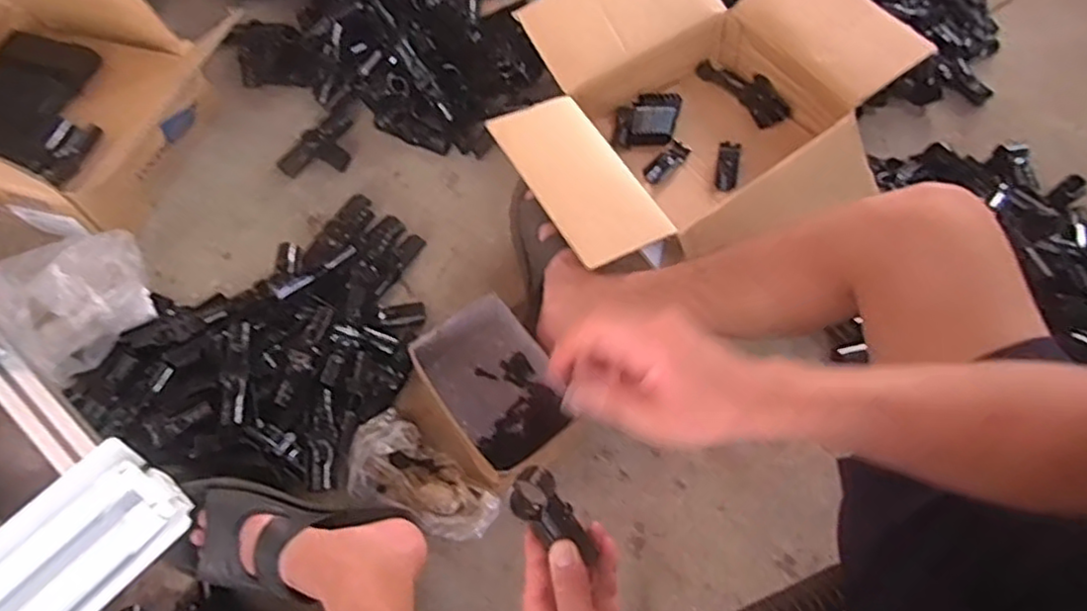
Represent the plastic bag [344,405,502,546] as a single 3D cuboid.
[{"bbox_3d":[-0.154,0.217,0.810,0.195,0.036,0.100,37,69,17],"label":"plastic bag"}]

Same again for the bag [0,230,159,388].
[{"bbox_3d":[-0.620,-0.004,0.882,0.172,0.107,0.197,18,64,8],"label":"bag"}]

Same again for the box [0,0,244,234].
[{"bbox_3d":[-0.722,-0.303,0.940,0.409,0.211,0.337,14,64,6],"label":"box"}]

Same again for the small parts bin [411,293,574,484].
[{"bbox_3d":[-0.062,0.102,0.841,0.138,0.100,0.178,-36,69,-17],"label":"small parts bin"}]

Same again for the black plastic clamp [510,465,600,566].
[{"bbox_3d":[0.008,0.159,0.504,0.037,0.025,0.080,-43,88,-19],"label":"black plastic clamp"}]

